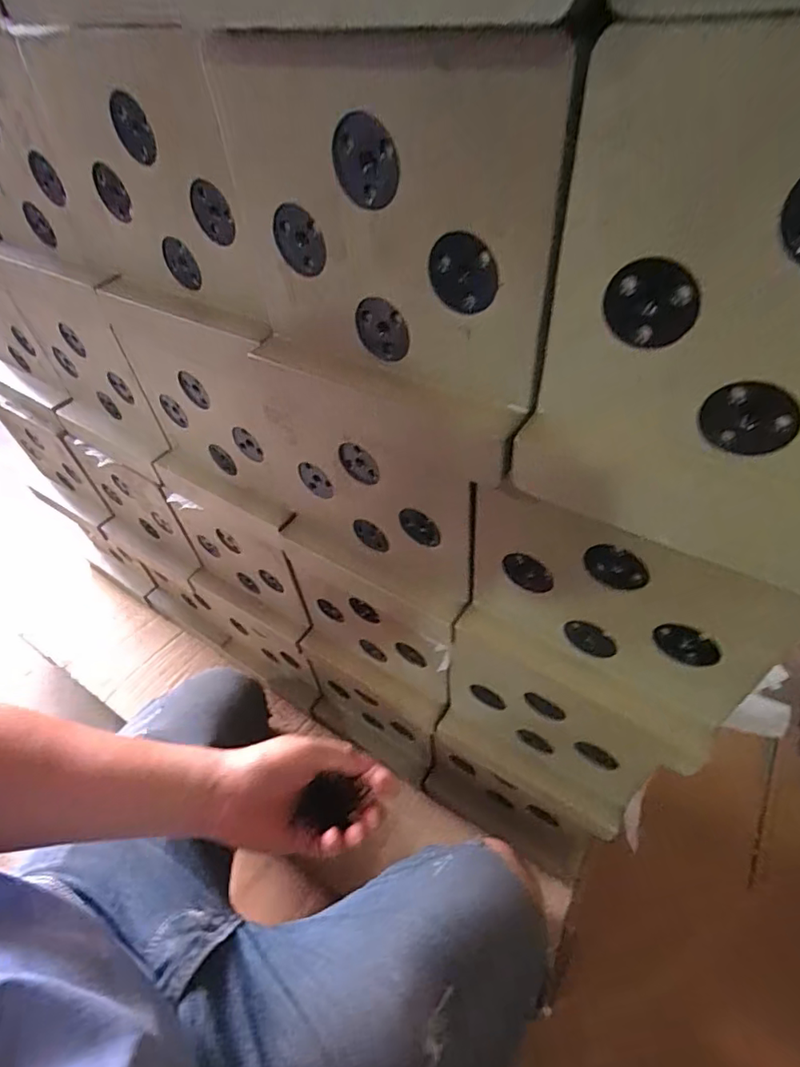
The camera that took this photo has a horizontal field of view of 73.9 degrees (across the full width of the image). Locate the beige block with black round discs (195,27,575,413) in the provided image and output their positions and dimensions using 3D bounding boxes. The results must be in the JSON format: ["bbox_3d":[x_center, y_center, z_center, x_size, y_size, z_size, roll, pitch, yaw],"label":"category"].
[{"bbox_3d":[-0.019,-0.145,0.255,0.179,0.141,0.033,31,58,28],"label":"beige block with black round discs"}]

